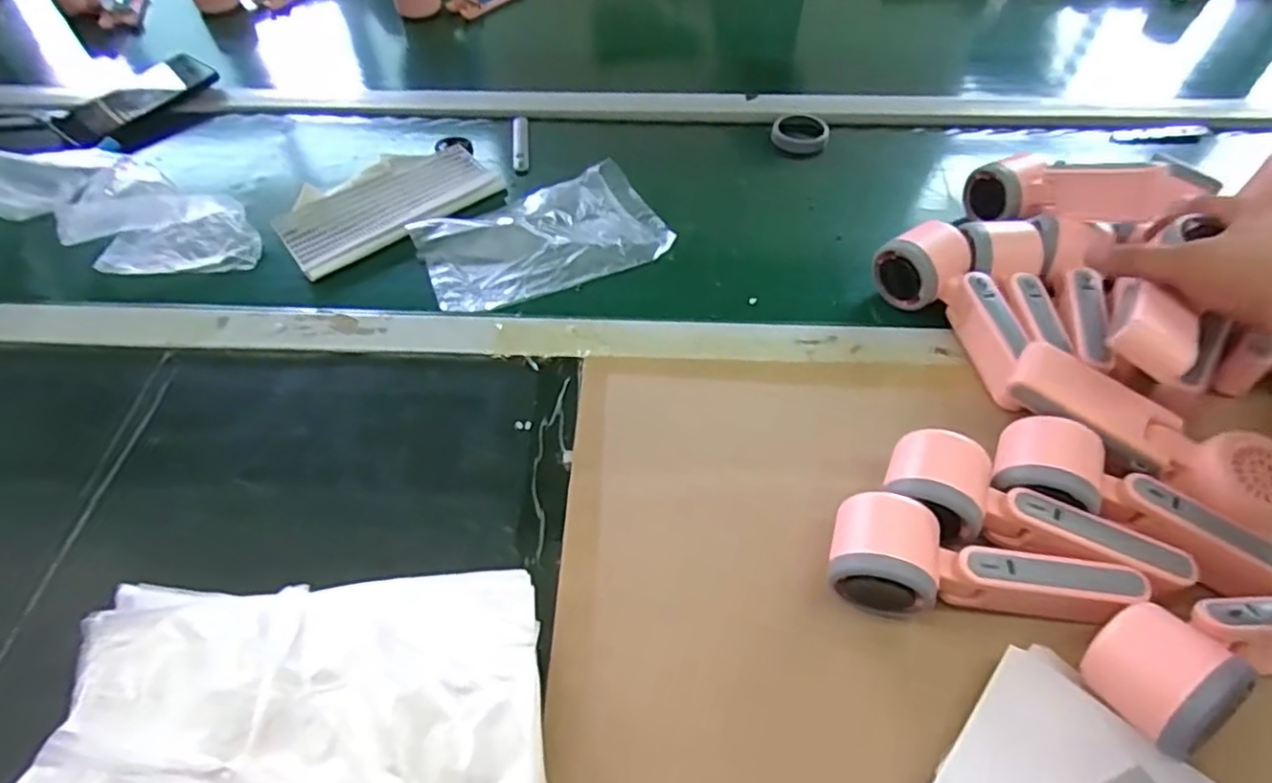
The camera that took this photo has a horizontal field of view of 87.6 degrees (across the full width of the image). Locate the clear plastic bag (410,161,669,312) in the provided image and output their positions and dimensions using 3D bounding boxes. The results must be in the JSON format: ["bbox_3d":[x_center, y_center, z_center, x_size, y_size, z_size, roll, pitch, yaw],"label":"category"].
[{"bbox_3d":[-0.085,-0.142,0.598,0.208,0.016,0.127,-21,55,-14],"label":"clear plastic bag"}]

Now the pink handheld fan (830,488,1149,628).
[{"bbox_3d":[0.194,0.109,0.379,0.159,0.040,0.059,15,55,12],"label":"pink handheld fan"}]

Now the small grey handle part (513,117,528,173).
[{"bbox_3d":[-0.120,-0.257,0.689,0.014,0.012,0.081,-4,53,-2],"label":"small grey handle part"}]

